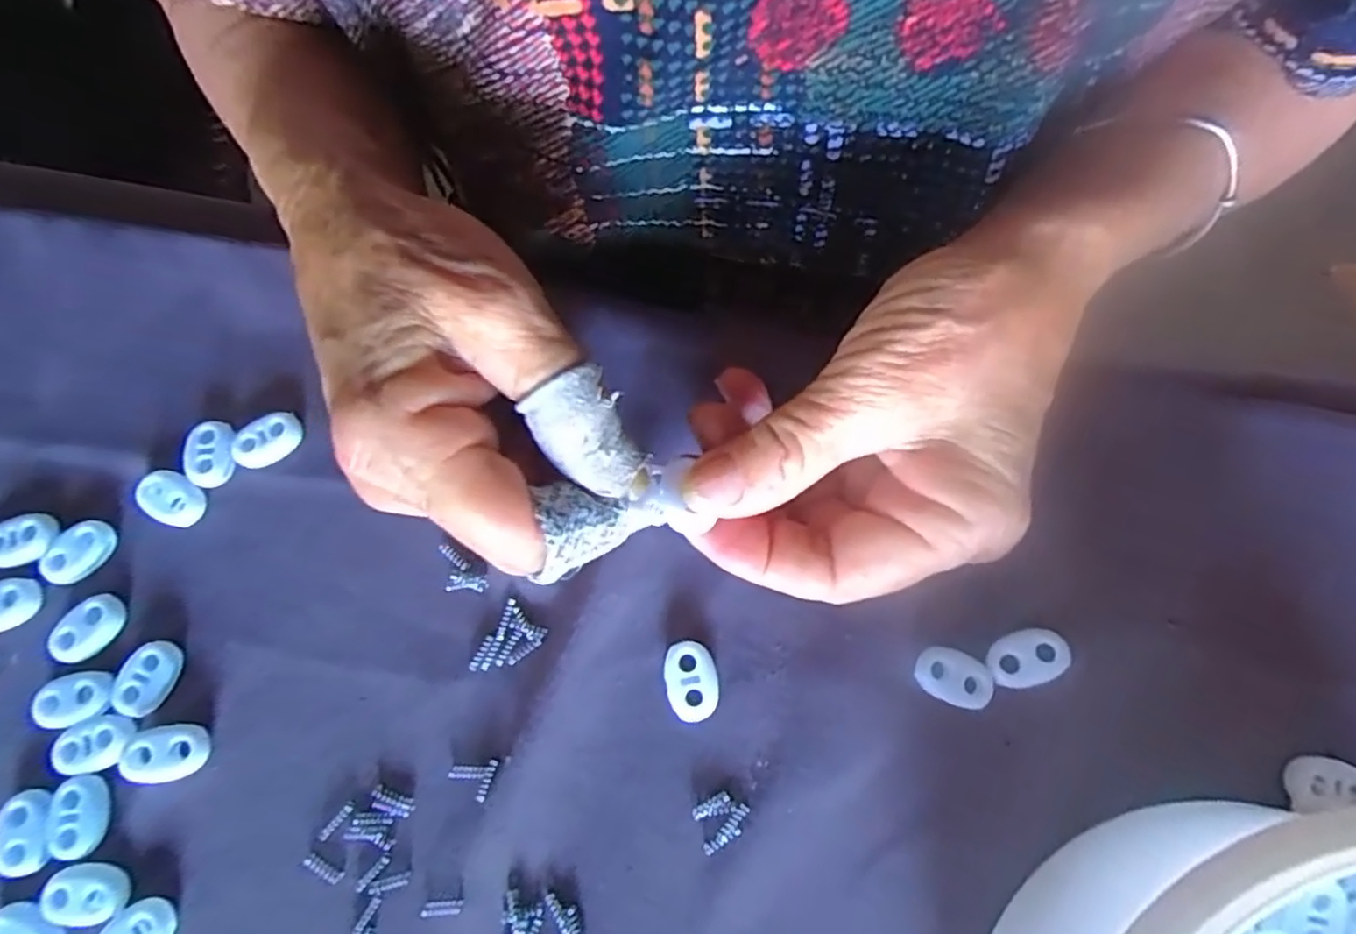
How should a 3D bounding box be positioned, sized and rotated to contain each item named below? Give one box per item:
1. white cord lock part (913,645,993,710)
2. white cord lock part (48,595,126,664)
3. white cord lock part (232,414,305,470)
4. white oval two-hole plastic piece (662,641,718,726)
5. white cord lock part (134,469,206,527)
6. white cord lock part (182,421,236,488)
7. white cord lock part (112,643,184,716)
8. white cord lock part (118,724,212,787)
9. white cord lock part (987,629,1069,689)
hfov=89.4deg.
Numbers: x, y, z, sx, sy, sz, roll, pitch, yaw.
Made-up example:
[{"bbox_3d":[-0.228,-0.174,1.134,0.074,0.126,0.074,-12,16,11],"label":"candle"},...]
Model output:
[{"bbox_3d":[0.082,0.063,0.204,0.022,0.005,0.015,22,78,7],"label":"white cord lock part"},{"bbox_3d":[-0.184,0.050,0.213,0.014,0.005,0.022,34,80,10],"label":"white cord lock part"},{"bbox_3d":[-0.137,-0.008,0.230,0.022,0.007,0.012,-30,77,-5],"label":"white cord lock part"},{"bbox_3d":[0.004,0.065,0.207,0.015,0.005,0.023,-15,76,-2],"label":"white oval two-hole plastic piece"},{"bbox_3d":[-0.166,0.010,0.224,0.022,0.008,0.015,17,77,6],"label":"white cord lock part"},{"bbox_3d":[-0.154,-0.005,0.228,0.014,0.008,0.021,-6,76,1],"label":"white cord lock part"},{"bbox_3d":[-0.162,0.064,0.209,0.015,0.005,0.022,19,77,6],"label":"white cord lock part"},{"bbox_3d":[-0.150,0.084,0.201,0.022,0.005,0.016,1,77,-15],"label":"white cord lock part"},{"bbox_3d":[0.103,0.057,0.203,0.022,0.009,0.015,-22,76,-3],"label":"white cord lock part"}]

